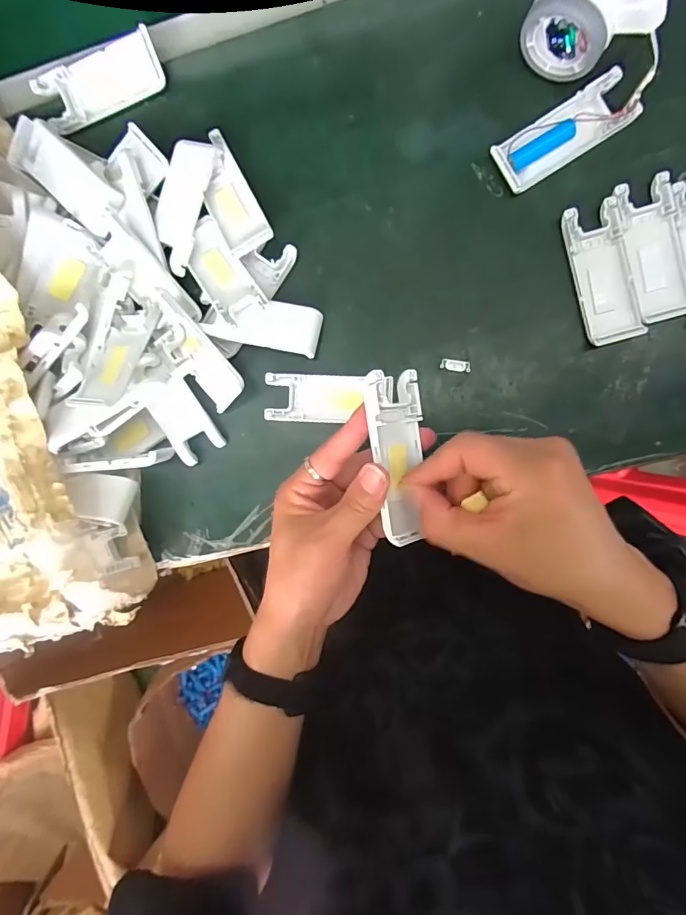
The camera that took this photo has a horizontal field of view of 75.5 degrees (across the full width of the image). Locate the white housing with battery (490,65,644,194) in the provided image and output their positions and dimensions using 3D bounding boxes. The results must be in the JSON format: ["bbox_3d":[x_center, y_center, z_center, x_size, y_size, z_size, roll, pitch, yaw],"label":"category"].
[{"bbox_3d":[0.164,-0.242,0.330,0.099,0.014,0.040,-30,91,6],"label":"white housing with battery"}]

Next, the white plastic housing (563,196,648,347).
[{"bbox_3d":[0.198,-0.139,0.336,0.041,0.010,0.102,-14,93,6],"label":"white plastic housing"}]

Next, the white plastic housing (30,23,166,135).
[{"bbox_3d":[-0.192,-0.297,0.351,0.101,0.021,0.042,-21,92,6],"label":"white plastic housing"}]

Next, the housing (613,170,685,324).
[{"bbox_3d":[0.234,-0.155,0.331,0.039,0.007,0.102,-15,93,6],"label":"housing"}]

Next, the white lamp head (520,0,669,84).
[{"bbox_3d":[0.169,-0.304,0.301,0.077,0.057,0.056,30,96,2],"label":"white lamp head"}]

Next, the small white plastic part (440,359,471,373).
[{"bbox_3d":[0.091,-0.075,0.359,0.023,0.004,0.010,7,95,5],"label":"small white plastic part"}]

